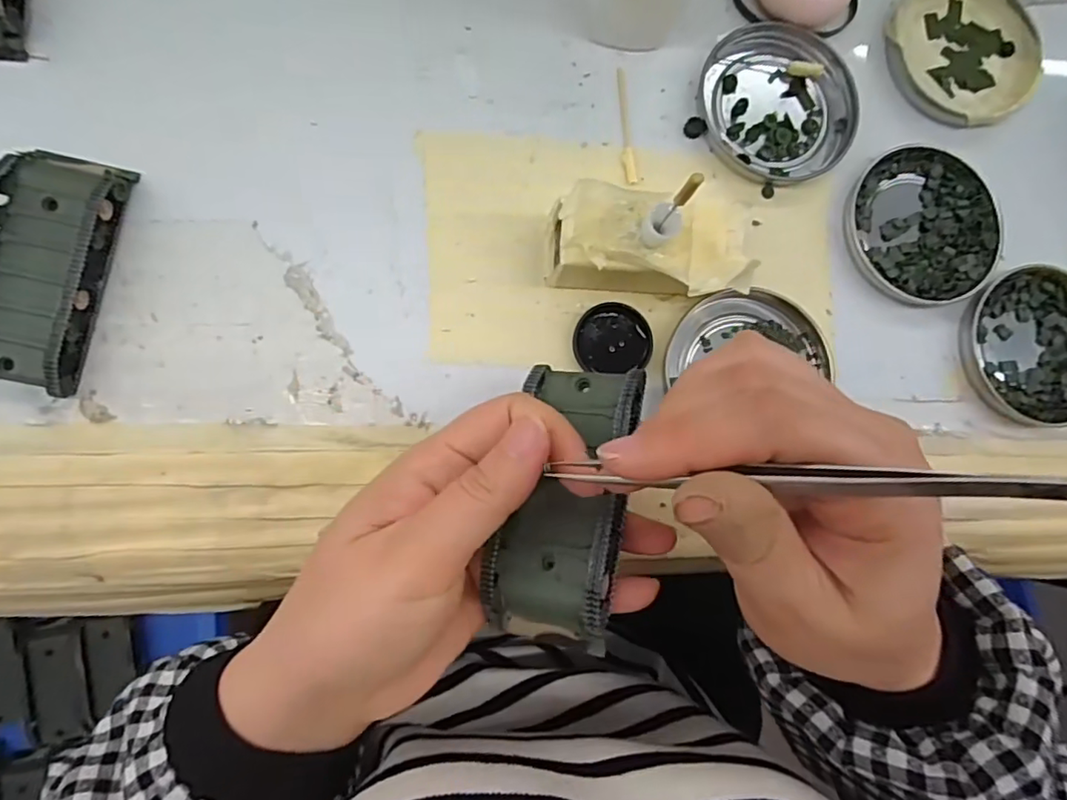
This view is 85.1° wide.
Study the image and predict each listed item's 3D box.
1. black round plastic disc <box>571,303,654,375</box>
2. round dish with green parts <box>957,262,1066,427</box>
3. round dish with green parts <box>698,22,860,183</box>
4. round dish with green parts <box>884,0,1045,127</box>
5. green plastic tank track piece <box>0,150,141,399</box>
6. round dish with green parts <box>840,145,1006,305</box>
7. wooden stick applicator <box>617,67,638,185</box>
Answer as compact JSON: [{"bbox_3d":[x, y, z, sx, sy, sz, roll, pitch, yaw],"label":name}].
[{"bbox_3d":[0.035,-0.028,0.266,0.035,0.007,0.031,-9,86,-8],"label":"black round plastic disc"},{"bbox_3d":[0.253,-0.028,0.290,0.078,0.009,0.076,1,84,-7],"label":"round dish with green parts"},{"bbox_3d":[0.121,-0.146,0.286,0.076,0.008,0.073,1,84,-7],"label":"round dish with green parts"},{"bbox_3d":[0.223,-0.182,0.301,0.079,0.012,0.079,1,84,-7],"label":"round dish with green parts"},{"bbox_3d":[-0.199,-0.054,0.233,0.043,0.020,0.096,12,83,-5],"label":"green plastic tank track piece"},{"bbox_3d":[0.193,-0.087,0.288,0.077,0.010,0.077,1,84,-7],"label":"round dish with green parts"},{"bbox_3d":[0.044,-0.132,0.278,0.006,0.004,0.059,-4,85,-7],"label":"wooden stick applicator"}]

